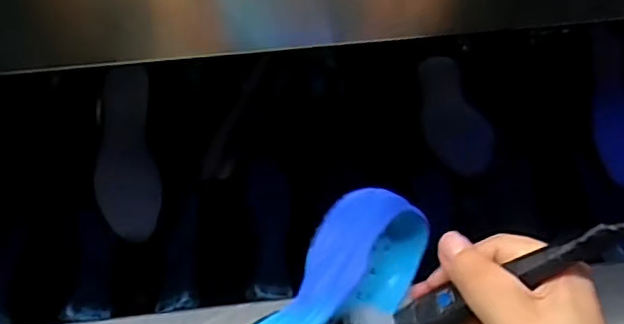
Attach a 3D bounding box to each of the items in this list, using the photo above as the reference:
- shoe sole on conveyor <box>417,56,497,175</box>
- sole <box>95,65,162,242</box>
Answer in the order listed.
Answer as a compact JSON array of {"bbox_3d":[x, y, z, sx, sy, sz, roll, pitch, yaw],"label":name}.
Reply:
[{"bbox_3d":[0.162,-0.063,0.710,0.069,0.015,0.208,-2,40,2],"label":"shoe sole on conveyor"},{"bbox_3d":[-0.213,-0.012,0.695,0.069,0.013,0.200,-6,78,-7],"label":"sole"}]

